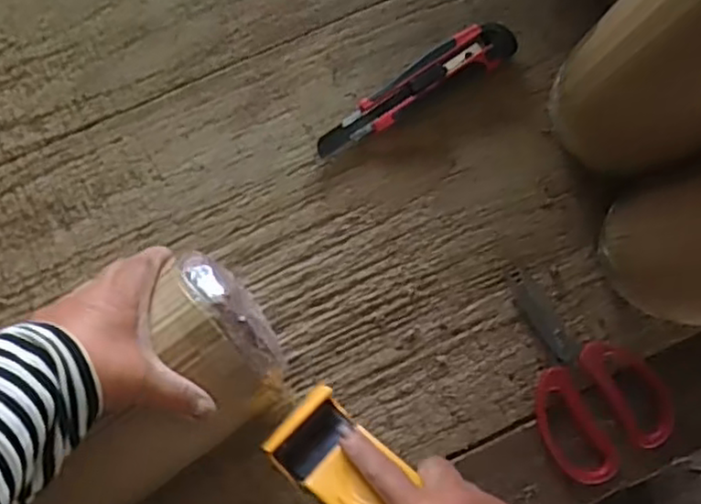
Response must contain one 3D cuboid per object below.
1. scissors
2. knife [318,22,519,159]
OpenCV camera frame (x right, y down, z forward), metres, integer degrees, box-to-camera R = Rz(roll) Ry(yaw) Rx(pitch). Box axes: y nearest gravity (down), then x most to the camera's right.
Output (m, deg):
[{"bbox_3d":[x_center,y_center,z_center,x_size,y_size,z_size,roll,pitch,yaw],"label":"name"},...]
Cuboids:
[{"bbox_3d":[0.190,0.095,0.570,0.105,0.010,0.180,-29,88,-3],"label":"scissors"},{"bbox_3d":[0.053,-0.138,0.567,0.183,0.016,0.036,-29,88,-3],"label":"knife"}]

